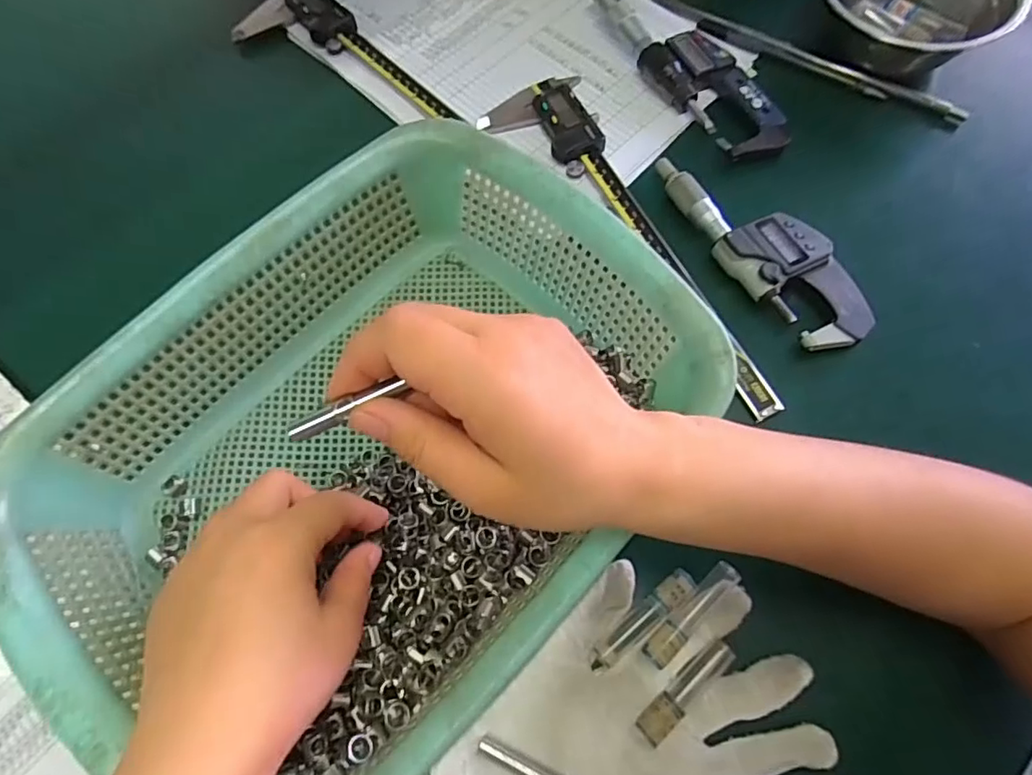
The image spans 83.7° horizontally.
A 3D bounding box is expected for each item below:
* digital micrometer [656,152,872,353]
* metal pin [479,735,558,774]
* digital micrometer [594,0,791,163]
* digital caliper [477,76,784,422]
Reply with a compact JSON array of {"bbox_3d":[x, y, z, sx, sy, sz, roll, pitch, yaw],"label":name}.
[{"bbox_3d":[0.150,-0.090,0.350,0.053,0.021,0.158,-32,70,-11],"label":"digital micrometer"},{"bbox_3d":[0.006,0.174,0.262,0.050,0.004,0.007,24,70,11],"label":"metal pin"},{"bbox_3d":[0.121,-0.229,0.410,0.051,0.023,0.180,-33,70,-11],"label":"digital micrometer"},{"bbox_3d":[0.075,-0.101,0.361,0.069,0.011,0.277,-29,69,-10],"label":"digital caliper"}]

